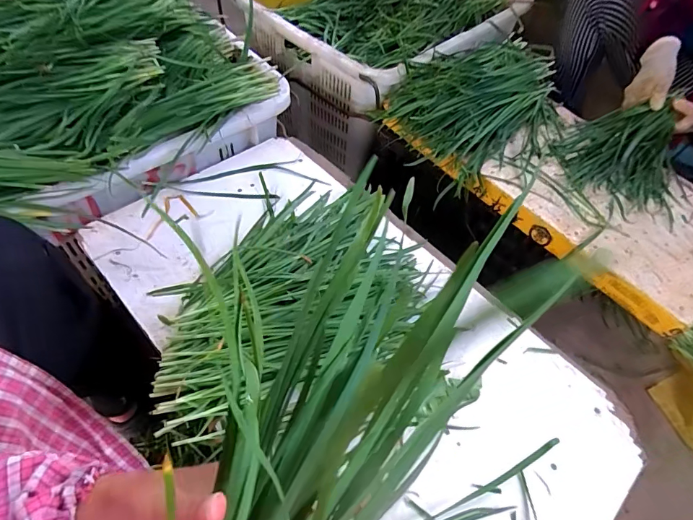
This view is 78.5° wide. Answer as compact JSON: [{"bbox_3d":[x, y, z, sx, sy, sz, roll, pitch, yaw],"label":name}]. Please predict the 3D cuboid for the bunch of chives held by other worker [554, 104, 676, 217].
[{"bbox_3d":[0.523,-0.209,0.798,0.199,0.055,0.244,34,60,17],"label":"bunch of chives held by other worker"}]

